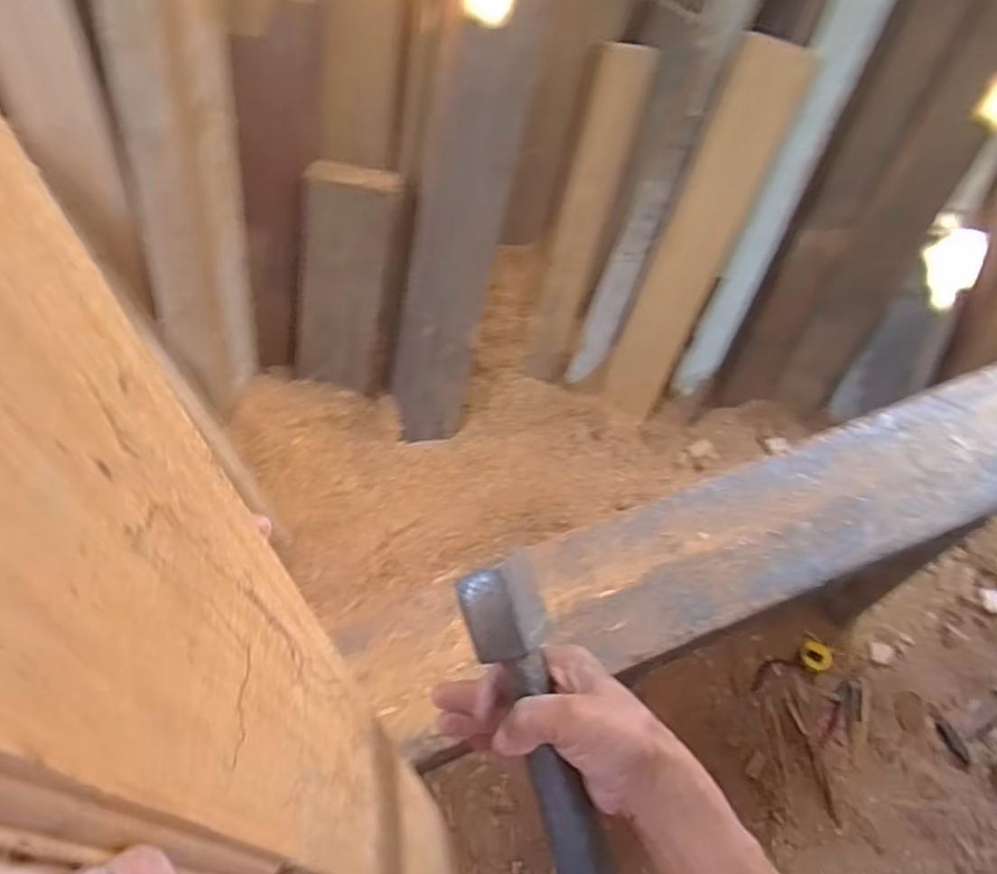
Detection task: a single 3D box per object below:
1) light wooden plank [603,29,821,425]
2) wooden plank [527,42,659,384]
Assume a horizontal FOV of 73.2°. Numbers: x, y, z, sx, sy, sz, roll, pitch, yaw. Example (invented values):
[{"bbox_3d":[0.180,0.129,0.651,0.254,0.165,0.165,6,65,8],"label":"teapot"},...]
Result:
[{"bbox_3d":[0.335,-0.317,1.178,0.124,0.672,0.034,24,39,9],"label":"light wooden plank"},{"bbox_3d":[0.135,-0.337,1.139,0.104,0.579,0.021,-10,46,-25],"label":"wooden plank"}]

